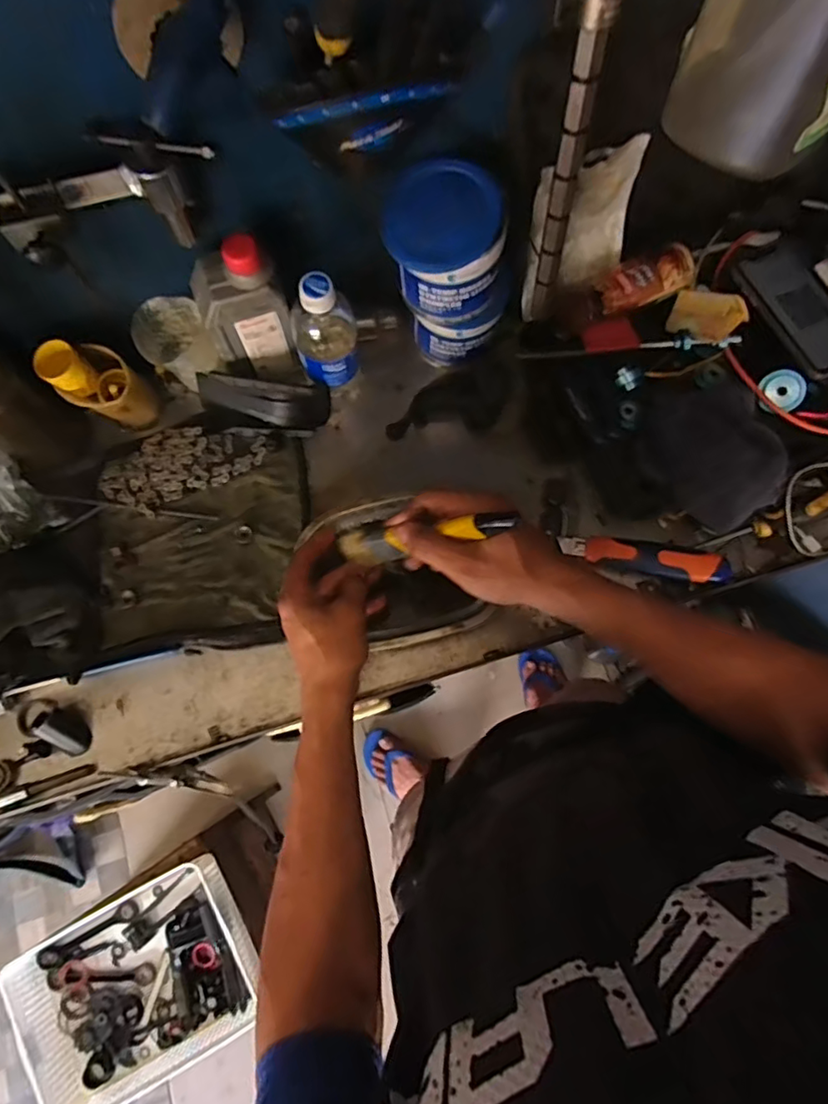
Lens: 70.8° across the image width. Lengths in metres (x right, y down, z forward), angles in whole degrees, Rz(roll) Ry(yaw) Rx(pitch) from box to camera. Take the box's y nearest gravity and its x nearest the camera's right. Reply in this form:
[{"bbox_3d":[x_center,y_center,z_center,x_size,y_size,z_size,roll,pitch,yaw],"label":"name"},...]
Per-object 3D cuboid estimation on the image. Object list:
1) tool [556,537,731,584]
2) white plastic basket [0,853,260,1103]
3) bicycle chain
[{"bbox_3d":[0.237,0.007,0.598,0.166,0.030,0.035,8,77,2],"label":"tool"},{"bbox_3d":[-0.403,0.663,0.888,0.338,0.084,0.259,-28,79,-6],"label":"white plastic basket"},{"bbox_3d":[-0.249,-0.096,0.634,0.165,0.028,0.075,-29,79,-6],"label":"bicycle chain"}]

